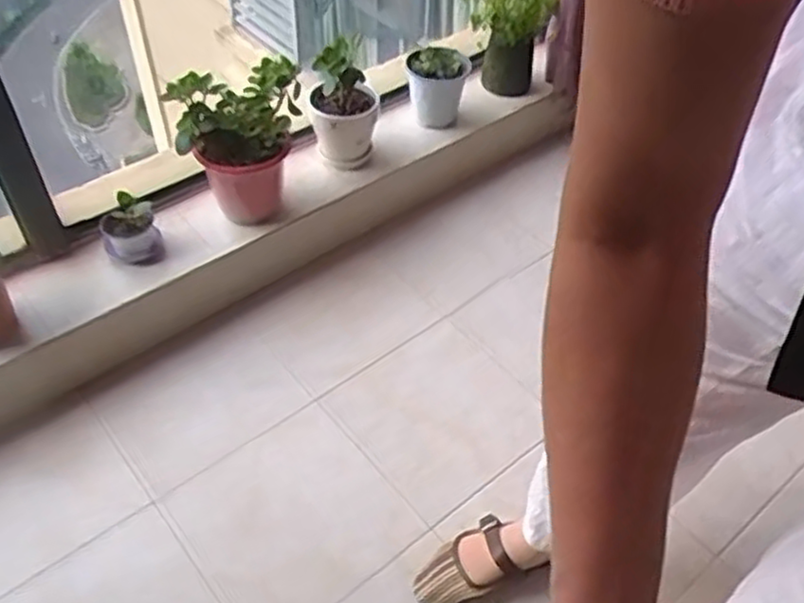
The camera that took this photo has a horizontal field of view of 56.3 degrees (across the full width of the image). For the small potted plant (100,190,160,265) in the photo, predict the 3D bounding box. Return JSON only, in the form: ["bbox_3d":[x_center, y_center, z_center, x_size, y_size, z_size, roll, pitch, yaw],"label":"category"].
[{"bbox_3d":[-0.457,-0.123,1.262,0.091,0.098,0.075,-19,50,-19],"label":"small potted plant"}]

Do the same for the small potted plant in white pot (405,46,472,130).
[{"bbox_3d":[0.074,-0.461,1.581,0.130,0.133,0.126,6,46,4],"label":"small potted plant in white pot"}]

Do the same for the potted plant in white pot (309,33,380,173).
[{"bbox_3d":[-0.110,-0.378,1.434,0.127,0.228,0.138,3,46,0],"label":"potted plant in white pot"}]

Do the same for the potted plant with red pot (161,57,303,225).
[{"bbox_3d":[-0.277,-0.283,1.312,0.175,0.257,0.168,6,46,4],"label":"potted plant with red pot"}]

